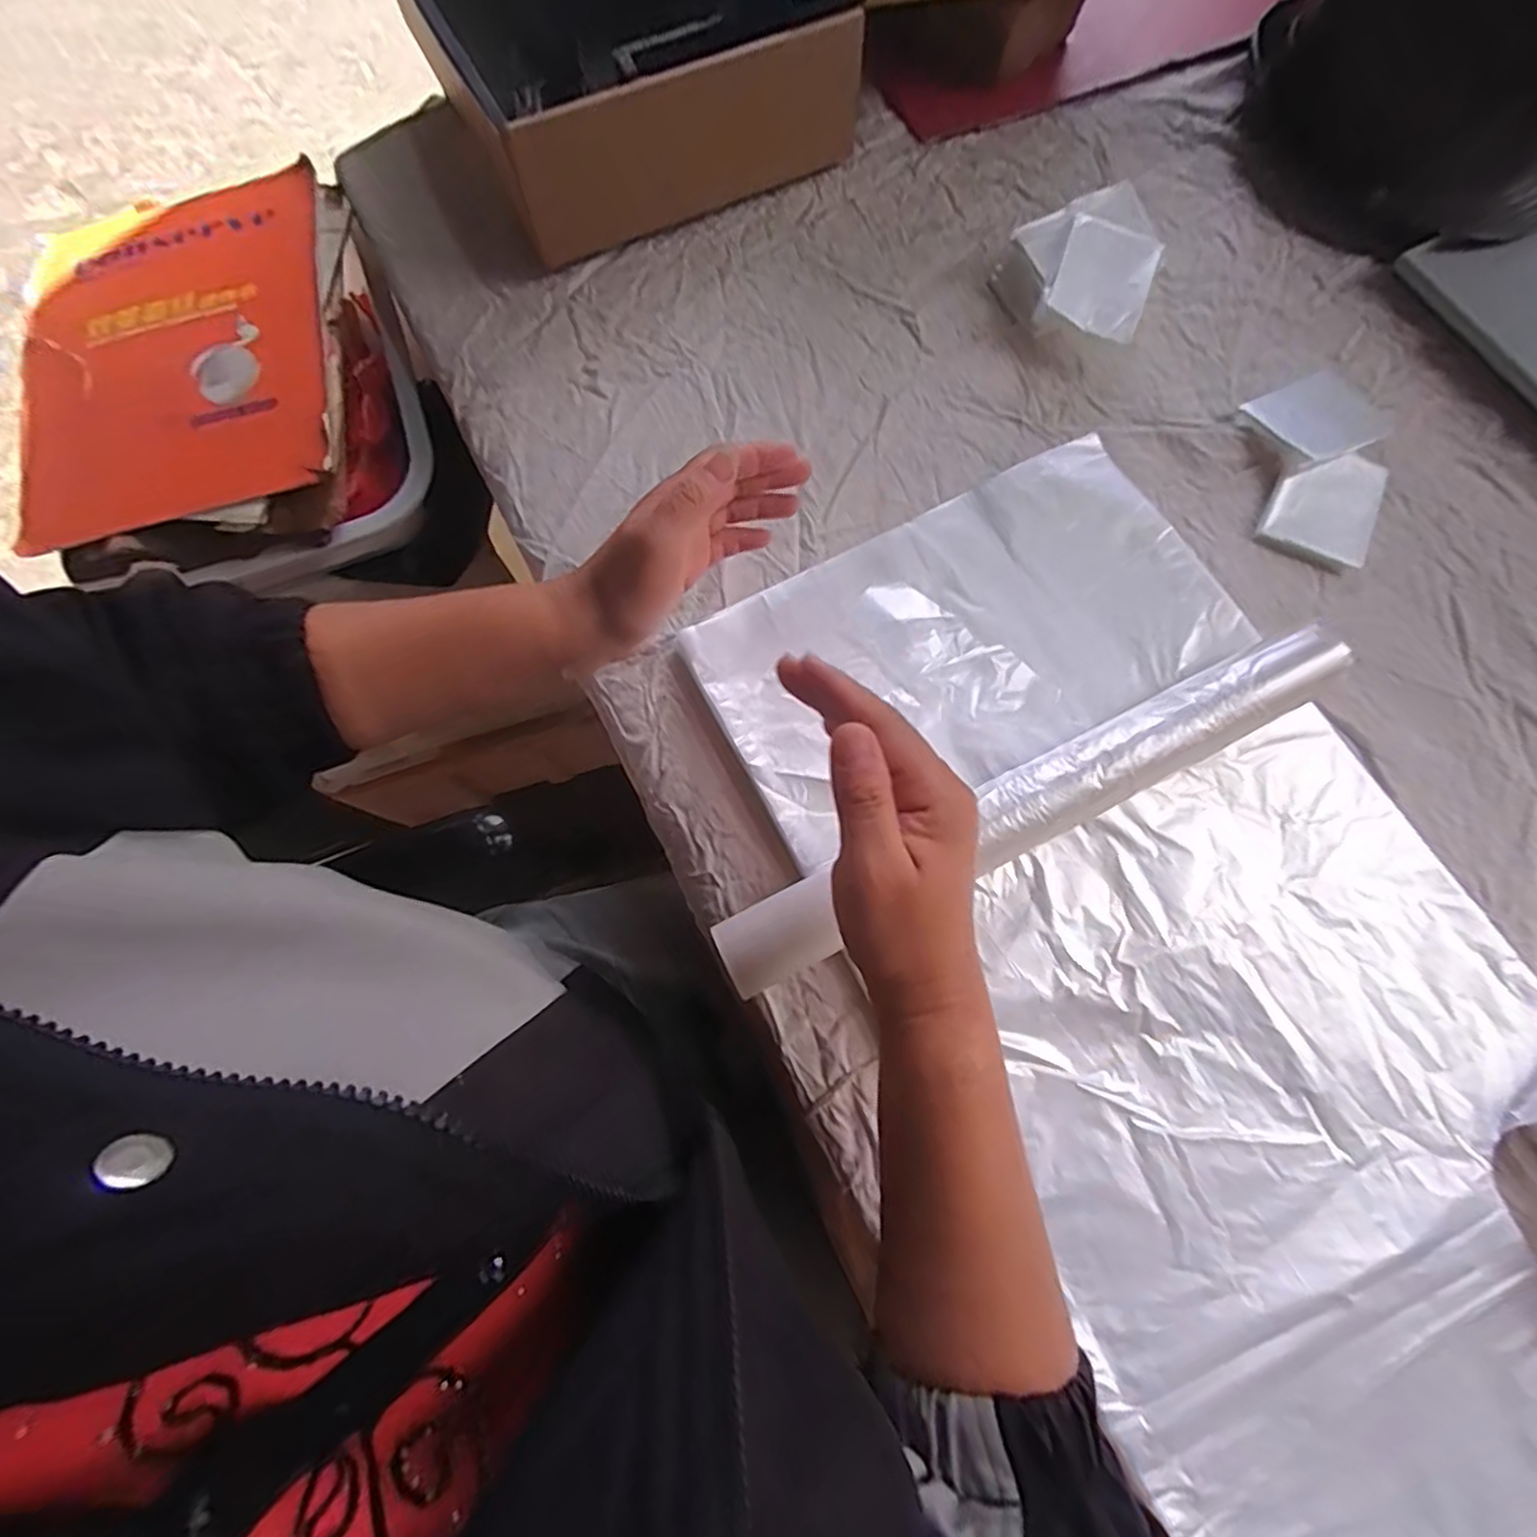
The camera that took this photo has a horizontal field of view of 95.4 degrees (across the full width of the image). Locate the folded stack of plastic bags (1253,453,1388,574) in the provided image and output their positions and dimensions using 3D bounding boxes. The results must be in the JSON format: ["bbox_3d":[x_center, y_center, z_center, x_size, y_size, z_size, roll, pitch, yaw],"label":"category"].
[{"bbox_3d":[0.363,-0.173,0.457,0.064,0.009,0.084,24,75,7],"label":"folded stack of plastic bags"}]

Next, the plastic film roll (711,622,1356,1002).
[{"bbox_3d":[0.145,0.018,0.375,0.370,0.041,0.040,-26,75,-8],"label":"plastic film roll"}]

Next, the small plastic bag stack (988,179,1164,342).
[{"bbox_3d":[0.216,-0.352,0.490,0.102,0.040,0.105,22,74,6],"label":"small plastic bag stack"}]

